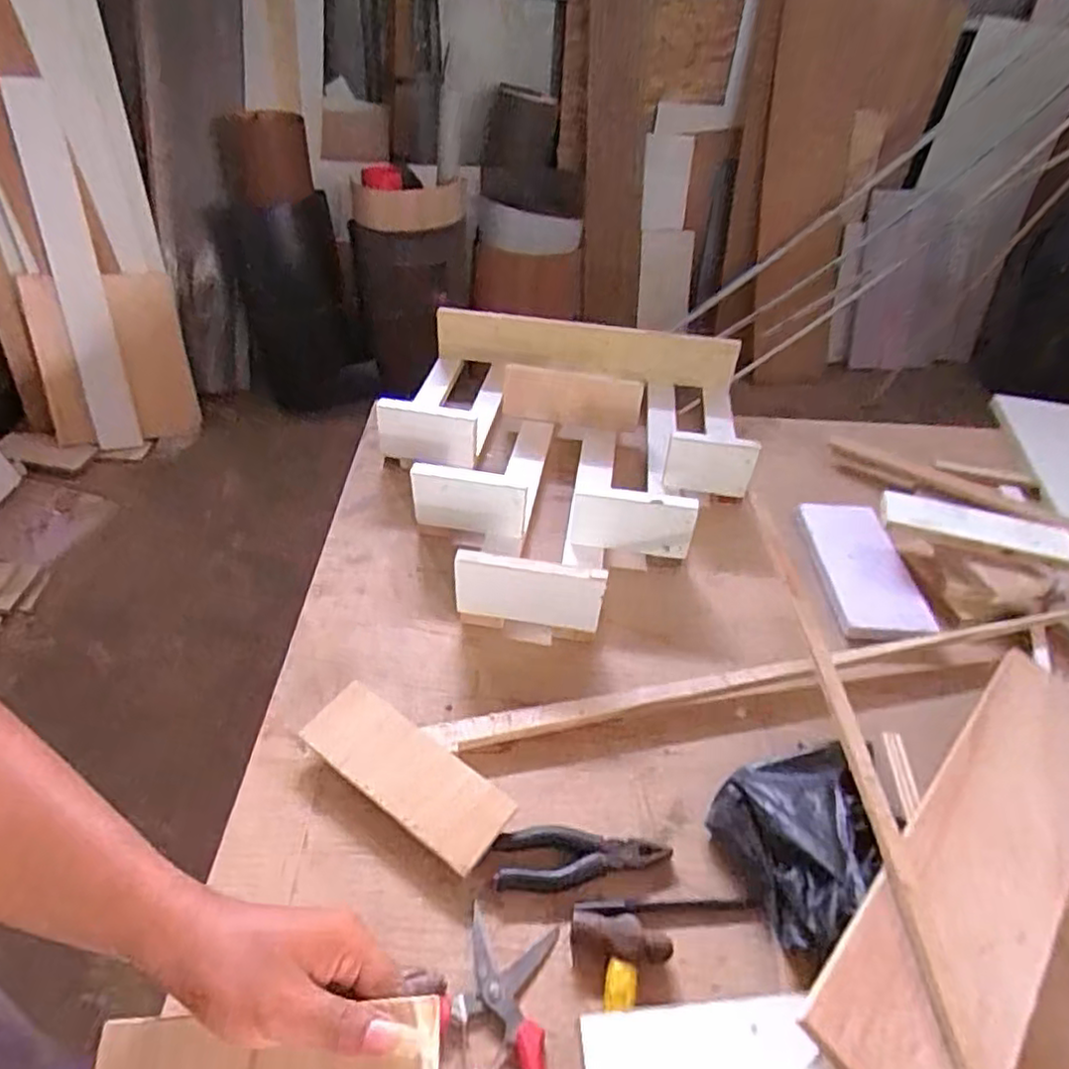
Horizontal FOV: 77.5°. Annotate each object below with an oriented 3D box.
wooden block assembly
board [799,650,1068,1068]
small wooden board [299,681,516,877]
[{"bbox_3d":[0.046,-0.114,0.901,0.507,0.107,0.574,5,42,1],"label":"wooden block assembly"},{"bbox_3d":[0.364,0.239,0.526,0.474,0.011,0.102,-28,54,-37],"label":"board"},{"bbox_3d":[-0.114,0.208,0.586,0.192,0.011,0.069,32,57,18],"label":"small wooden board"}]

